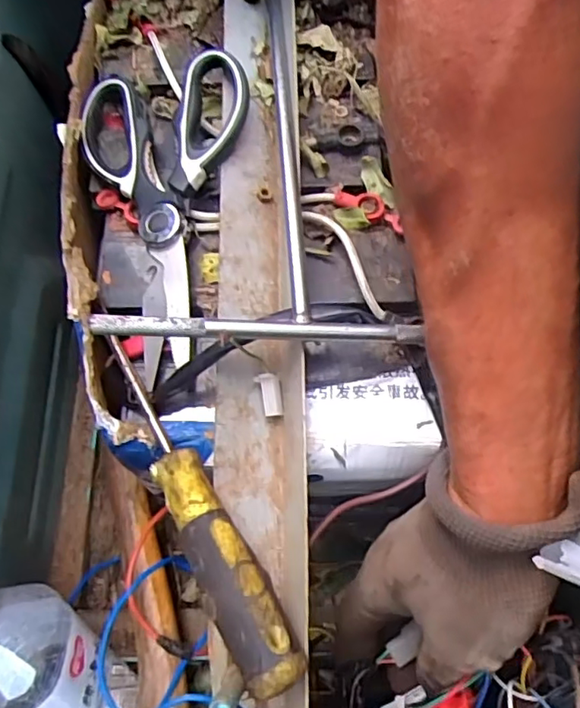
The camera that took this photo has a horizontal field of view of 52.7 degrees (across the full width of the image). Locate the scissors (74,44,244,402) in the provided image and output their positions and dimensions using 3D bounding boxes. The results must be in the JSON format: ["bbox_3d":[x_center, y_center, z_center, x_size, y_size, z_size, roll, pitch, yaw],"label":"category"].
[{"bbox_3d":[-0.070,-0.083,0.307,0.093,0.018,0.179,-3,68,-1],"label":"scissors"}]

